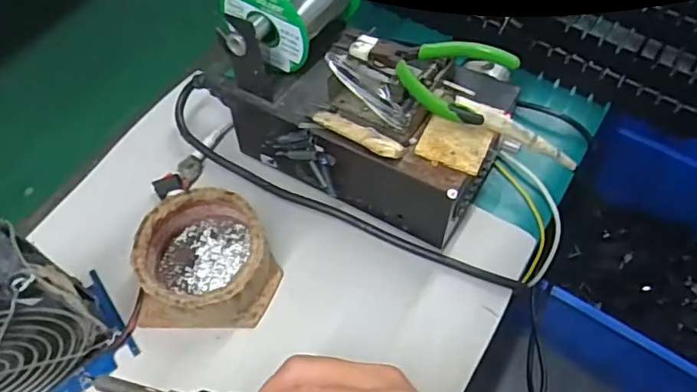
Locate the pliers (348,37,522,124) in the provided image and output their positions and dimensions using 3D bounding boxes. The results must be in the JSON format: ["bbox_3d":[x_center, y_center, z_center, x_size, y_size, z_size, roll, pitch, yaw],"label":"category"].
[{"bbox_3d":[0.052,-0.075,0.342,0.106,0.009,0.067,7,56,7],"label":"pliers"}]

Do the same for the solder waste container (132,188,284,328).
[{"bbox_3d":[-0.095,0.043,0.367,0.086,0.044,0.084,5,59,4],"label":"solder waste container"}]

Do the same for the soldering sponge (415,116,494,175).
[{"bbox_3d":[0.067,-0.033,0.344,0.042,0.005,0.035,20,62,13],"label":"soldering sponge"}]

